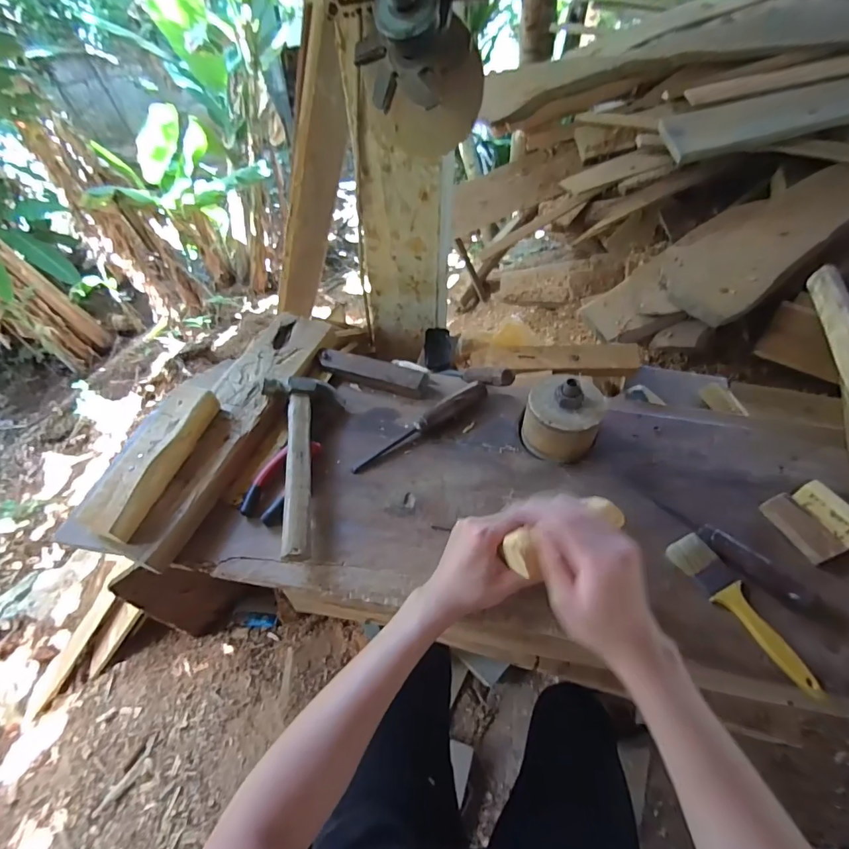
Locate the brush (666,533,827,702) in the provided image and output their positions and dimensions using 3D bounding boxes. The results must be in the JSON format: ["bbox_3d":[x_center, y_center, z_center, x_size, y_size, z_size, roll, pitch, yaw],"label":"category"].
[{"bbox_3d":[0.349,0.200,0.473,0.045,0.011,0.176,-26,57,-18],"label":"brush"}]

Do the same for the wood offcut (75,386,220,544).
[{"bbox_3d":[-0.347,0.039,0.560,0.055,0.039,0.215,9,53,7],"label":"wood offcut"}]

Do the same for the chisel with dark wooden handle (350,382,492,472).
[{"bbox_3d":[-0.004,0.001,0.637,0.230,0.036,0.027,-30,58,-21],"label":"chisel with dark wooden handle"}]

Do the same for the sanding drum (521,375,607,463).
[{"bbox_3d":[0.193,-0.012,0.598,0.104,0.095,0.100,21,55,15],"label":"sanding drum"}]

